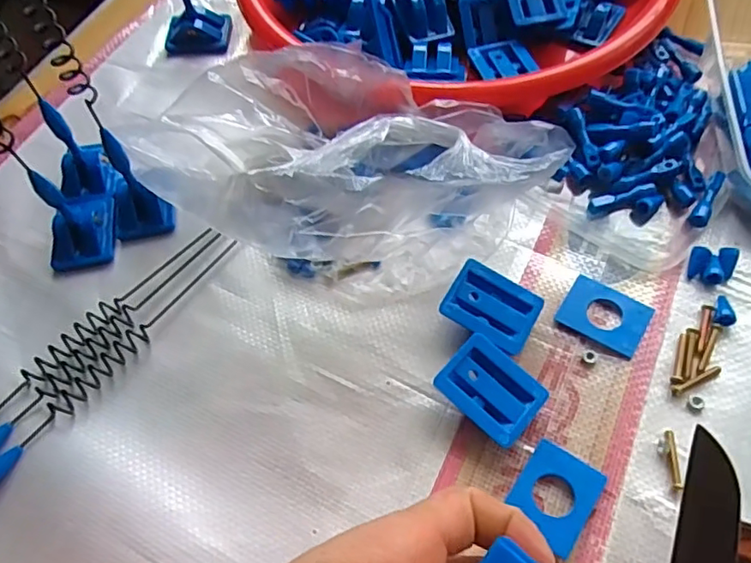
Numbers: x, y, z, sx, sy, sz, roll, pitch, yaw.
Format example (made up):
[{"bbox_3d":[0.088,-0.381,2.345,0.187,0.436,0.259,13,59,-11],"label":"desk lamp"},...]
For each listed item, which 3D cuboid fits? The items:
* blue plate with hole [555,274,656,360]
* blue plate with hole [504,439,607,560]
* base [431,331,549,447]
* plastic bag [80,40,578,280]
[{"bbox_3d":[0.116,0.017,0.291,0.041,0.006,0.031,30,67,19],"label":"blue plate with hole"},{"bbox_3d":[0.077,0.093,0.250,0.032,0.008,0.038,31,67,19],"label":"blue plate with hole"},{"bbox_3d":[0.054,0.051,0.270,0.045,0.017,0.036,37,70,22],"label":"base"},{"bbox_3d":[-0.028,-0.069,0.311,0.229,0.072,0.122,26,66,18],"label":"plastic bag"}]

